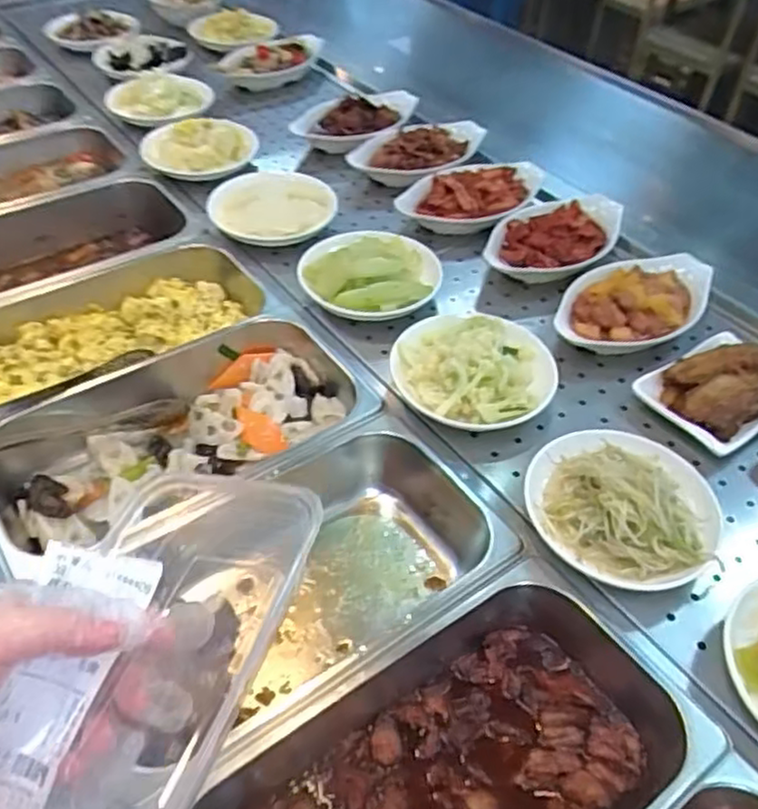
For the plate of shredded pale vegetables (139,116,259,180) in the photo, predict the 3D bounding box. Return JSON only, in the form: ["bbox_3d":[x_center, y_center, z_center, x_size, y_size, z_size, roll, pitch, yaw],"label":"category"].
[{"bbox_3d":[-0.241,-0.337,0.925,0.153,0.036,0.120,10,46,7],"label":"plate of shredded pale vegetables"}]

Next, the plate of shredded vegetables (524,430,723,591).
[{"bbox_3d":[0.192,0.073,0.560,0.141,0.044,0.148,2,46,-2],"label":"plate of shredded vegetables"}]

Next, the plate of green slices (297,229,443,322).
[{"bbox_3d":[-0.010,-0.145,0.753,0.143,0.038,0.137,2,46,-2],"label":"plate of green slices"}]

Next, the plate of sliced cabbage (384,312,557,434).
[{"bbox_3d":[0.084,-0.036,0.649,0.138,0.049,0.133,2,46,-2],"label":"plate of sliced cabbage"}]

